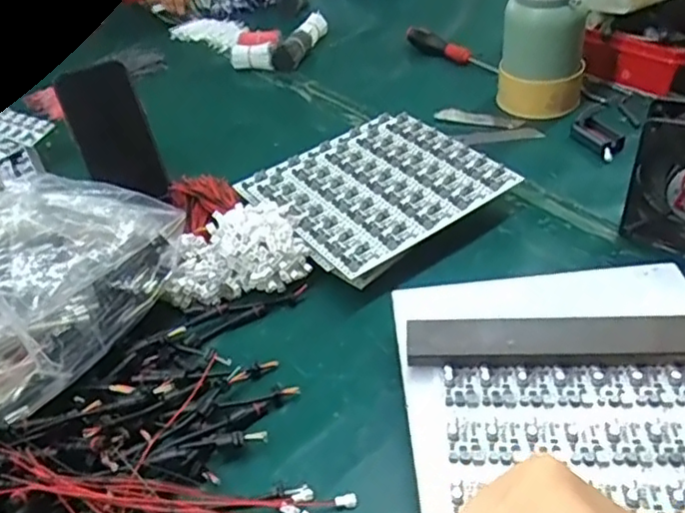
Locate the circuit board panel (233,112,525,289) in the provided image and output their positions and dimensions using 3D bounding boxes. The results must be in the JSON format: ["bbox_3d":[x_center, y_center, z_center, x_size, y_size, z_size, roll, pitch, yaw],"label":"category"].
[{"bbox_3d":[0.030,-0.073,0.622,0.207,0.013,0.191,-29,47,-20],"label":"circuit board panel"}]

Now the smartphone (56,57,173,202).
[{"bbox_3d":[-0.236,-0.126,0.654,0.074,0.138,0.007,-20,17,-7],"label":"smartphone"}]

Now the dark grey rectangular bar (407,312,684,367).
[{"bbox_3d":[0.148,0.057,0.419,0.204,0.026,0.031,-1,41,6],"label":"dark grey rectangular bar"}]

